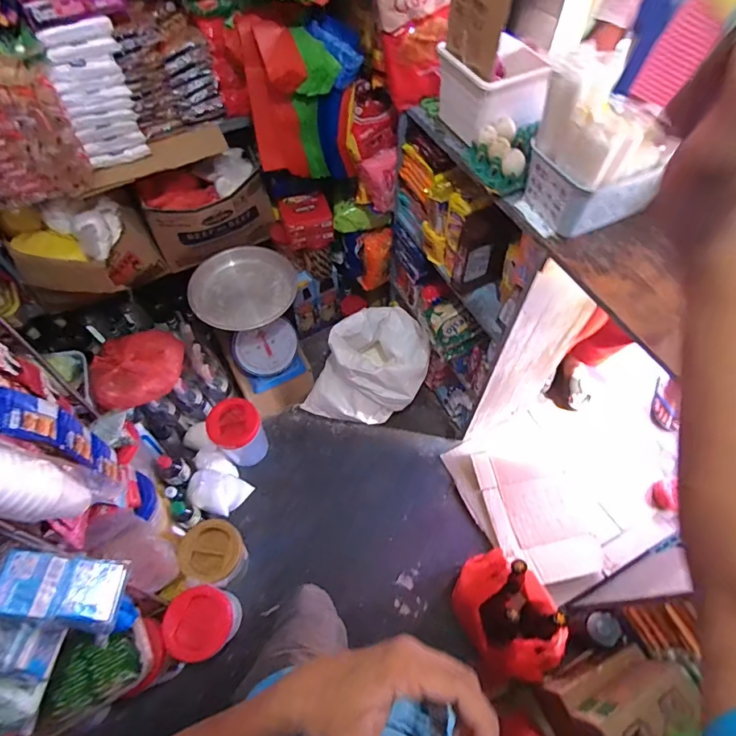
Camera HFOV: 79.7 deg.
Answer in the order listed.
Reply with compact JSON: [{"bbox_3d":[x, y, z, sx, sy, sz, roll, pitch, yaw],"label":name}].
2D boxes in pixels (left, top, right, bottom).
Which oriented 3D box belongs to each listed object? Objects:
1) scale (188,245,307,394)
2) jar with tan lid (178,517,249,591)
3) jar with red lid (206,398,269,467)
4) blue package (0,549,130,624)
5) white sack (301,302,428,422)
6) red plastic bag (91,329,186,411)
[{"bbox_3d":[-0.365,-0.155,1.424,0.308,0.339,0.306,0,59,0],"label":"scale"},{"bbox_3d":[-0.429,0.543,1.277,0.163,0.231,0.168,0,59,0],"label":"jar with tan lid"},{"bbox_3d":[-0.427,0.215,1.464,0.156,0.227,0.153,0,59,0],"label":"jar with red lid"},{"bbox_3d":[-0.512,0.372,0.749,0.027,0.202,0.092,-19,51,35],"label":"blue package"},{"bbox_3d":[-0.017,0.009,1.523,0.426,0.337,0.270,-7,59,-4],"label":"white sack"},{"bbox_3d":[-0.692,-0.001,1.335,0.281,0.139,0.184,-35,66,-19],"label":"red plastic bag"}]

